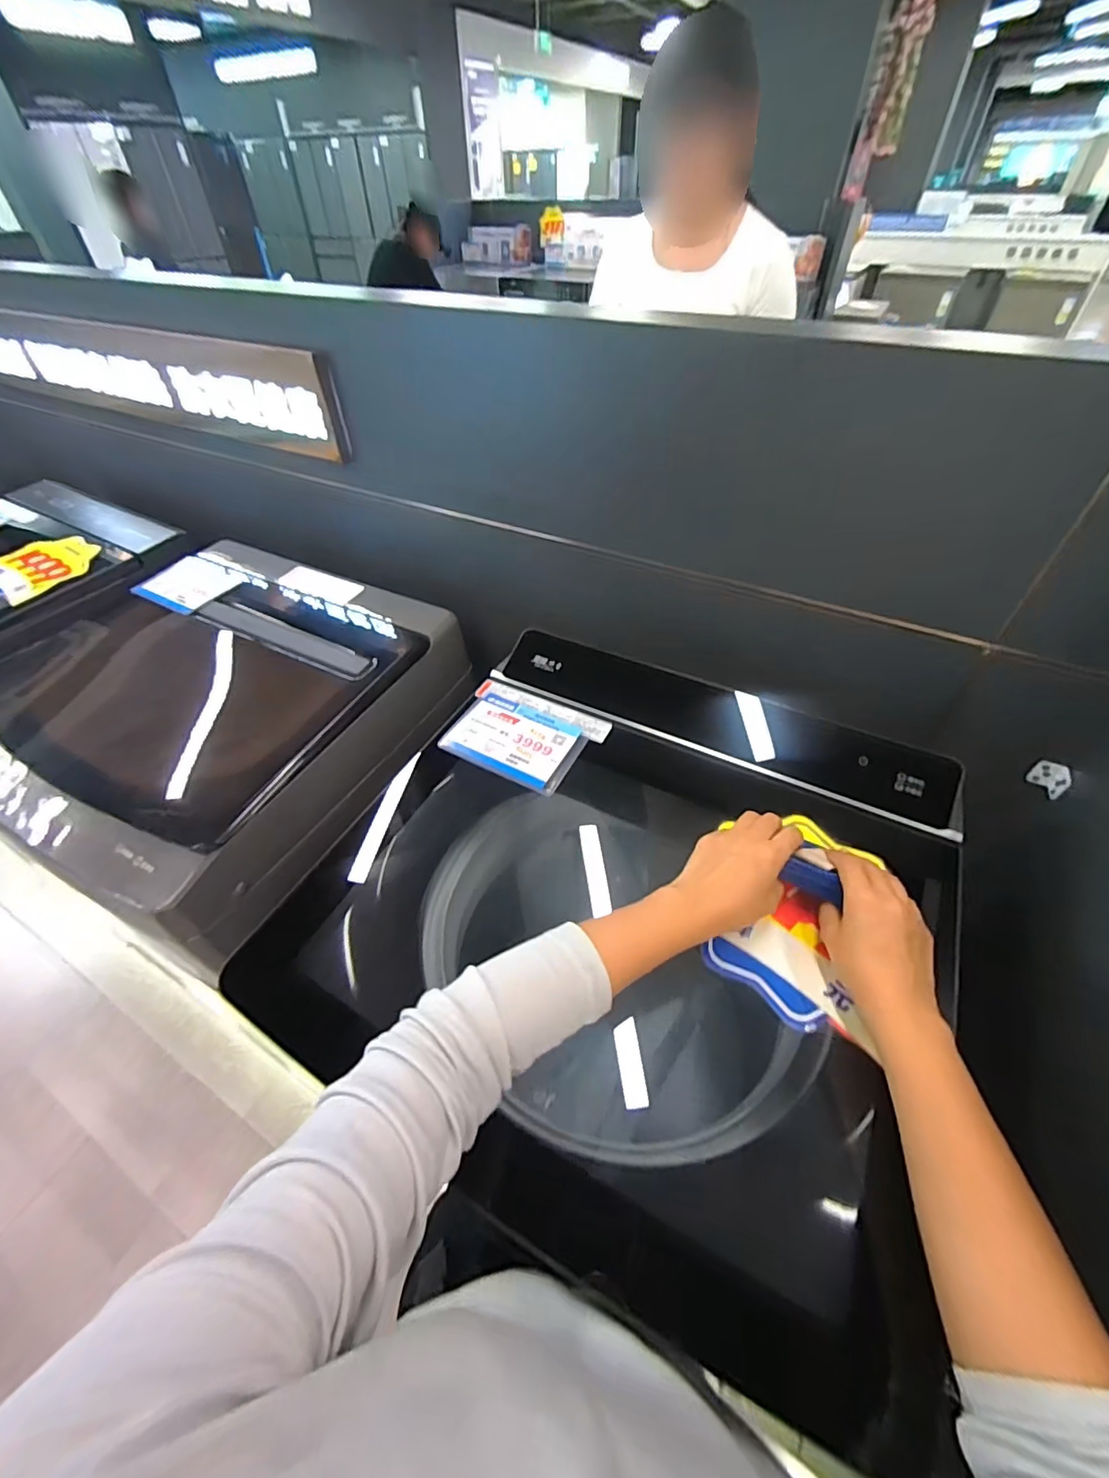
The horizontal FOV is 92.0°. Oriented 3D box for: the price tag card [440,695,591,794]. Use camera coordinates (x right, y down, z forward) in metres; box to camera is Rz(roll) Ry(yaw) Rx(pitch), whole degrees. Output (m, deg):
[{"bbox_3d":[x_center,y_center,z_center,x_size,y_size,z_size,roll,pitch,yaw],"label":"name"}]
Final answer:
[{"bbox_3d":[-0.049,0.000,0.653,0.155,0.009,0.105,22,51,20],"label":"price tag card"}]

